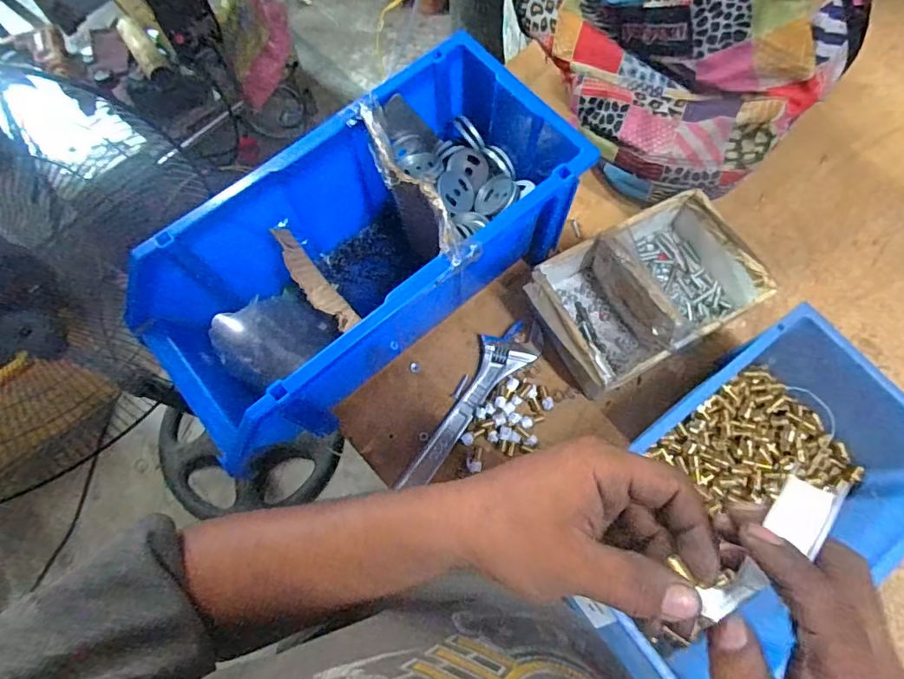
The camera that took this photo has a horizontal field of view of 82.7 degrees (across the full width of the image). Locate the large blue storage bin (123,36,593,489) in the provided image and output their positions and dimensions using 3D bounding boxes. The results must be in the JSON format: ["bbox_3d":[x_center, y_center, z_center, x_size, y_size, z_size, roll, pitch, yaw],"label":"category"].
[{"bbox_3d":[-0.094,-0.086,0.545,0.436,0.178,0.205,-39,75,-10],"label":"large blue storage bin"}]

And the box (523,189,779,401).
[{"bbox_3d":[0.218,-0.059,0.575,0.248,0.092,0.160,-28,73,-7],"label":"box"}]

